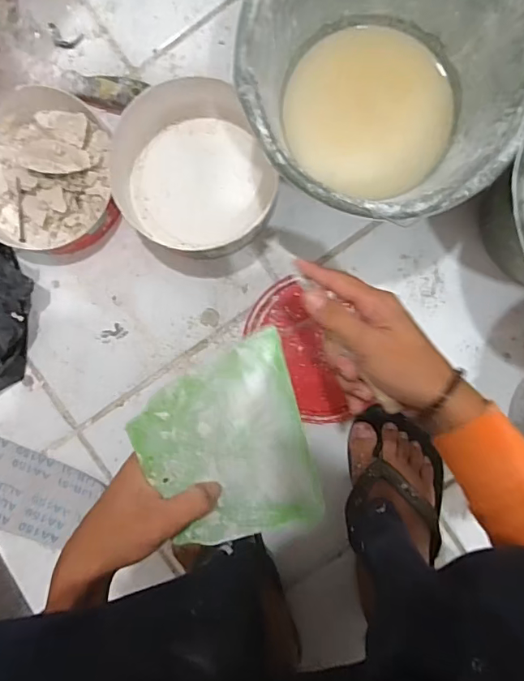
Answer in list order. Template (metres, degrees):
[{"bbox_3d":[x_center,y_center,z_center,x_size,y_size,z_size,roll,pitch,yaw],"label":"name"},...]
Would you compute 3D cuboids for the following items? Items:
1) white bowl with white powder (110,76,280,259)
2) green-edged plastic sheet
[{"bbox_3d":[-0.076,-0.179,0.530,0.170,0.059,0.183,0,93,2],"label":"white bowl with white powder"},{"bbox_3d":[-0.023,0.089,0.372,0.122,0.005,0.161,-20,108,-11],"label":"green-edged plastic sheet"}]

